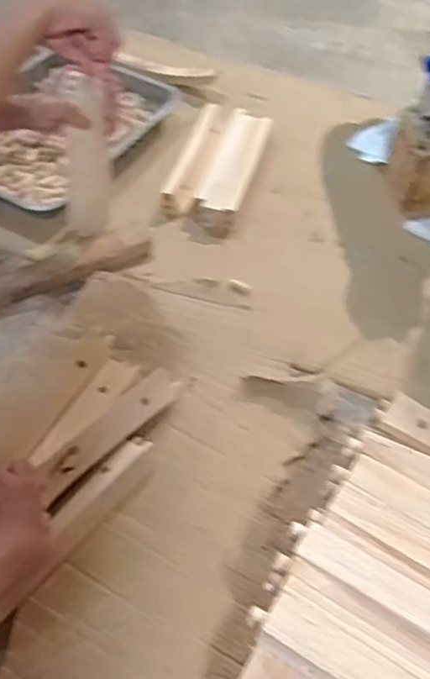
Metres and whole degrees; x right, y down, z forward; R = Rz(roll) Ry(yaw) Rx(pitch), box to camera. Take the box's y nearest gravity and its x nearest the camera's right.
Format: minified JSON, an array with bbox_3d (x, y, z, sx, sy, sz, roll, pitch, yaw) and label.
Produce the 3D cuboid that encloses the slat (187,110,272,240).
[{"bbox_3d":[0.027,-0.282,1.073,0.077,0.033,0.294,14,52,7],"label":"slat"}]

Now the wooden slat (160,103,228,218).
[{"bbox_3d":[-0.030,-0.304,1.100,0.060,0.038,0.275,13,52,6],"label":"wooden slat"}]

